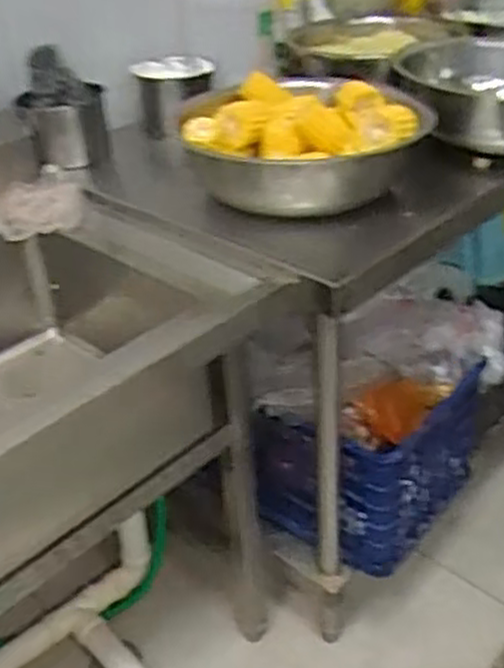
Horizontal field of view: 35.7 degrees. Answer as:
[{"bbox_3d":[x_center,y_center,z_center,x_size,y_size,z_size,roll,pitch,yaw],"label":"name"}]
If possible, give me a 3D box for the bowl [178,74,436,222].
[{"bbox_3d":[0.066,-0.280,1.140,0.306,0.140,0.318,-10,33,-8],"label":"bowl"}]

